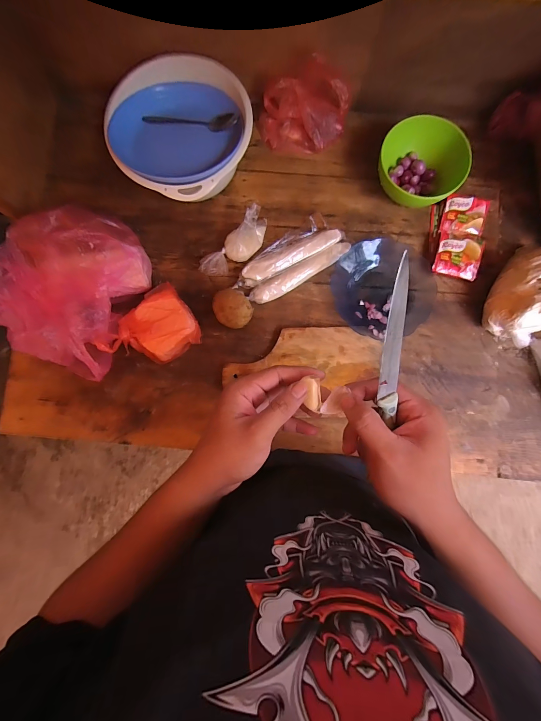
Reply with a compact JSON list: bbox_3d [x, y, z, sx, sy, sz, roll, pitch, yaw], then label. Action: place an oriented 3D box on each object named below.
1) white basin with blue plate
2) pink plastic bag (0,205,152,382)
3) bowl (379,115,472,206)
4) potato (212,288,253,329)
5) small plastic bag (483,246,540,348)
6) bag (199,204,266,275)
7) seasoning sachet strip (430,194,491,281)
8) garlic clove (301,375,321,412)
[{"bbox_3d":[-0.144,-0.385,0.541,0.224,0.139,0.195,-42,84,-2],"label":"white basin with blue plate"},{"bbox_3d":[-0.360,-0.133,0.536,0.246,0.115,0.277,18,85,4],"label":"pink plastic bag"},{"bbox_3d":[0.269,-0.353,0.556,0.159,0.085,0.136,30,86,5],"label":"bowl"},{"bbox_3d":[-0.069,-0.096,0.552,0.063,0.054,0.077,-25,84,-1],"label":"potato"},{"bbox_3d":[0.452,-0.114,0.518,0.124,0.102,0.161,43,87,5],"label":"small plastic bag"},{"bbox_3d":[-0.063,-0.213,0.557,0.152,0.071,0.051,-36,84,-2],"label":"bag"},{"bbox_3d":[0.356,-0.232,0.567,0.095,0.029,0.152,5,84,3],"label":"seasoning sachet strip"},{"bbox_3d":[0.040,0.031,0.282,0.016,0.012,0.031,-8,100,1],"label":"garlic clove"}]

